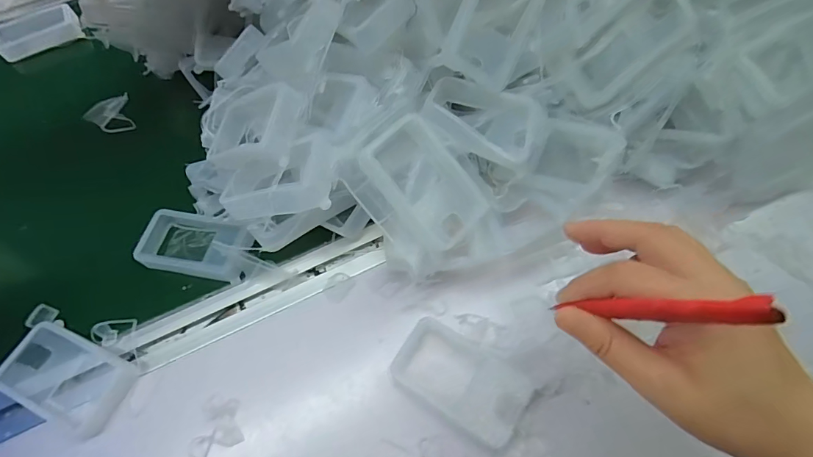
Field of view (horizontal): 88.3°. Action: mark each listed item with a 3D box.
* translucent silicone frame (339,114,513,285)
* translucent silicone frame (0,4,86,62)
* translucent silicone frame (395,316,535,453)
[{"bbox_3d":[0.018,-0.021,0.315,0.085,0.019,0.123,-38,96,-16],"label":"translucent silicone frame"},{"bbox_3d":[-0.471,-0.253,0.537,0.097,0.024,0.048,-27,64,-10],"label":"translucent silicone frame"},{"bbox_3d":[0.038,0.109,0.302,0.093,0.023,0.057,29,67,17],"label":"translucent silicone frame"}]

